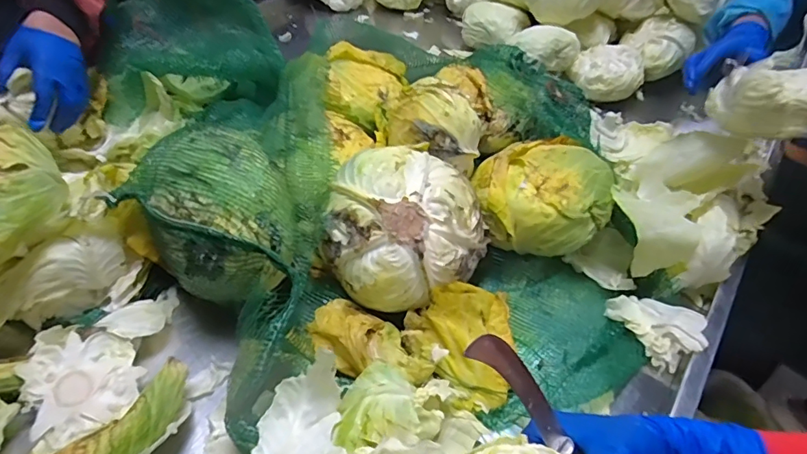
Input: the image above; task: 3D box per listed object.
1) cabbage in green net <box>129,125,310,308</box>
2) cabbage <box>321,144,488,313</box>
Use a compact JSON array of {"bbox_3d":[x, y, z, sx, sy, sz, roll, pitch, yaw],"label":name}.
[{"bbox_3d":[-0.206,-0.017,0.540,0.193,0.135,0.189,-2,46,-6],"label":"cabbage in green net"},{"bbox_3d":[0.003,-0.003,0.558,0.163,0.110,0.163,25,49,18],"label":"cabbage"}]

